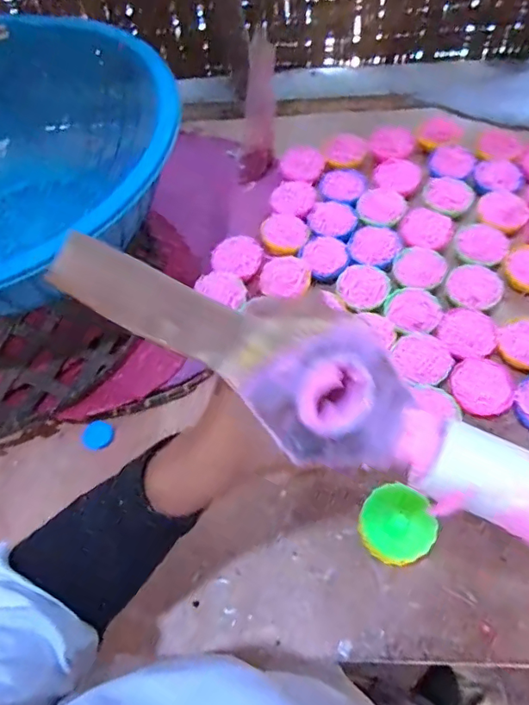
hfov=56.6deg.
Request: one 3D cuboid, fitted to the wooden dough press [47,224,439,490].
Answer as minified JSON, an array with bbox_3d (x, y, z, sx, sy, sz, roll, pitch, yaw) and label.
[{"bbox_3d":[0.004,0.000,0.240,0.199,0.035,0.062,35,88,-18],"label":"wooden dough press"}]

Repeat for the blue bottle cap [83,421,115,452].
[{"bbox_3d":[-0.180,0.089,0.531,0.031,0.030,0.006,-43,22,-12],"label":"blue bottle cap"}]

